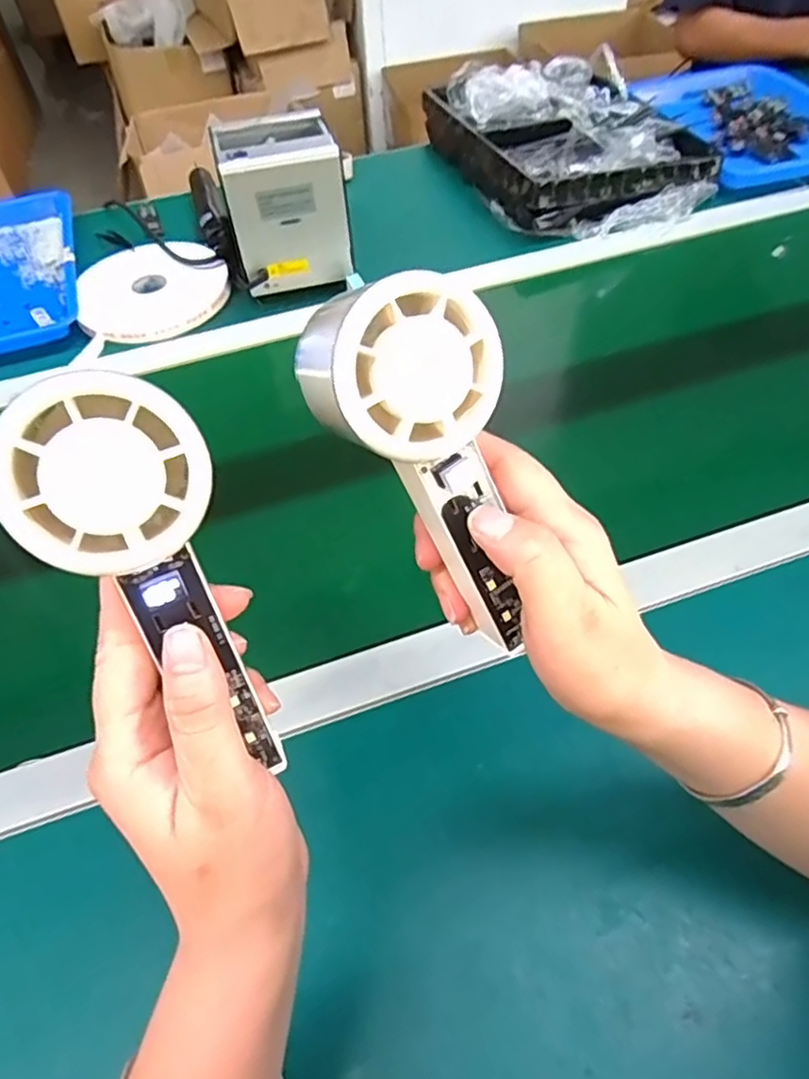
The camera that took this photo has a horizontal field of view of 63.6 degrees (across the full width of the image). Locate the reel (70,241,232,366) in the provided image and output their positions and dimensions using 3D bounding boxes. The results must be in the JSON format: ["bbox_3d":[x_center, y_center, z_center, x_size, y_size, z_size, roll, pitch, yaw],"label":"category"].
[{"bbox_3d":[-0.287,-0.284,0.751,0.166,0.023,0.171,-11,53,-5],"label":"reel"}]

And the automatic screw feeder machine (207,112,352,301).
[{"bbox_3d":[-0.135,-0.380,0.731,0.123,0.132,0.137,-14,53,-7],"label":"automatic screw feeder machine"}]

